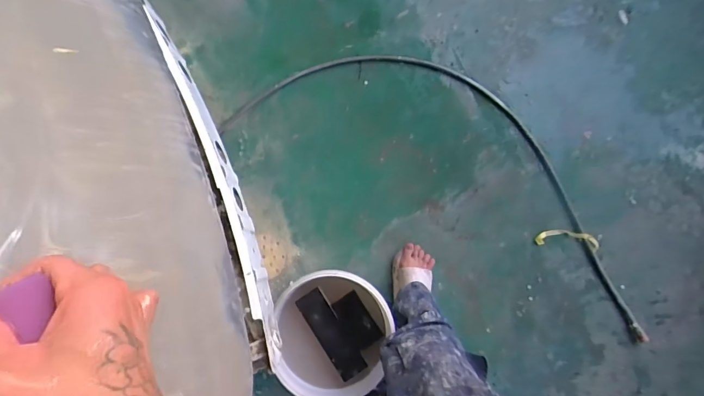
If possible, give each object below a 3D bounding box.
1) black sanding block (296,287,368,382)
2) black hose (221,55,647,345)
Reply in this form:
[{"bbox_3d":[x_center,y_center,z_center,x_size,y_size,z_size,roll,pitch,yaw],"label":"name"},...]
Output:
[{"bbox_3d":[-0.048,0.331,1.011,0.068,0.018,0.220,-33,84,-4],"label":"black sanding block"},{"bbox_3d":[0.349,-0.129,1.319,1.458,0.052,0.521,27,84,6],"label":"black hose"}]

